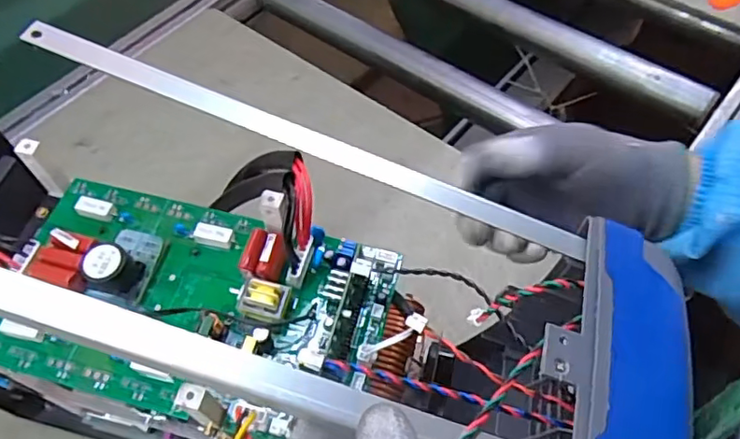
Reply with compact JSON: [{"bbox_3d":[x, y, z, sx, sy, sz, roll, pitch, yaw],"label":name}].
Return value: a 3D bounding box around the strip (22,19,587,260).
[{"bbox_3d":[-0.030,-0.038,0.287,0.287,0.004,0.017,21,60,-2],"label":"strip"}]

